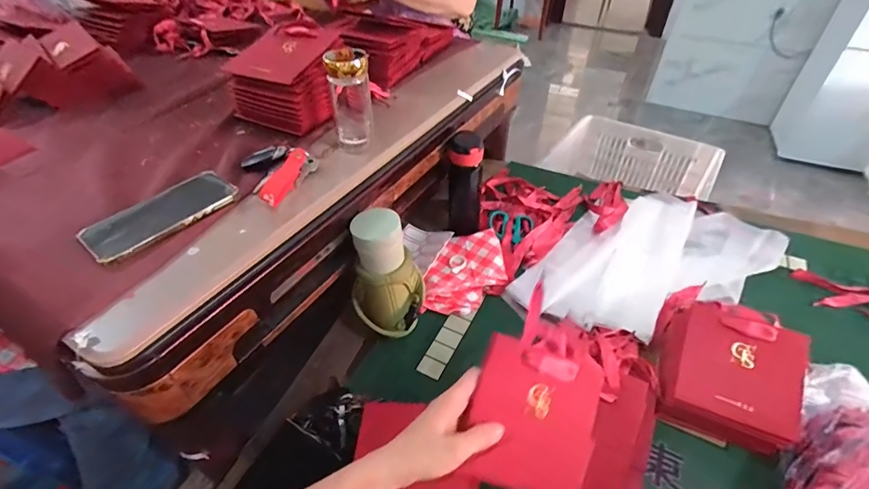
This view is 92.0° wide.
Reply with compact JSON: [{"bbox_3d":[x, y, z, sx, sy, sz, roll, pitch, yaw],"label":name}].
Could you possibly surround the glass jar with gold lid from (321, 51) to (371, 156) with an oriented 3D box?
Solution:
[{"bbox_3d":[-0.121,-0.209,0.611,0.060,0.139,0.072,-10,44,-12],"label":"glass jar with gold lid"}]

